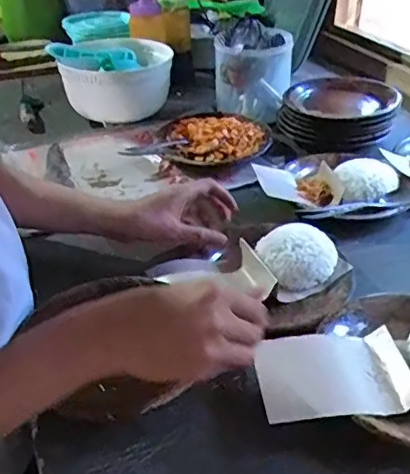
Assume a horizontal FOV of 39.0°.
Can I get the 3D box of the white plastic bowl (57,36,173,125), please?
[{"bbox_3d":[-0.164,-0.297,1.064,0.184,0.098,0.175,-1,36,1],"label":"white plastic bowl"}]

